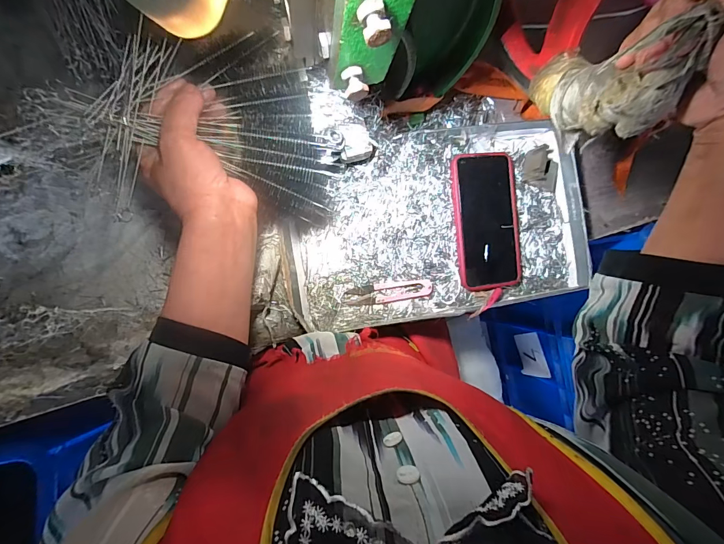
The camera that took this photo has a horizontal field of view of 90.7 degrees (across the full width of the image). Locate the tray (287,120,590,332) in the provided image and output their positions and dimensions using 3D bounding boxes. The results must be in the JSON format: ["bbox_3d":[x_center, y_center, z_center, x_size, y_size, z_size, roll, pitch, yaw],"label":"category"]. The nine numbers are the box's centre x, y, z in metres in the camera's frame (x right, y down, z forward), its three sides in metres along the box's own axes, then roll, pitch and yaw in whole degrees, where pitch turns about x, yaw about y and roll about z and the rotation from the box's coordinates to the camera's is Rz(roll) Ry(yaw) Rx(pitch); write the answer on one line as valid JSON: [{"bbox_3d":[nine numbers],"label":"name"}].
[{"bbox_3d":[0.094,-0.058,0.422,0.364,0.032,0.220,-9,91,-10],"label":"tray"}]

